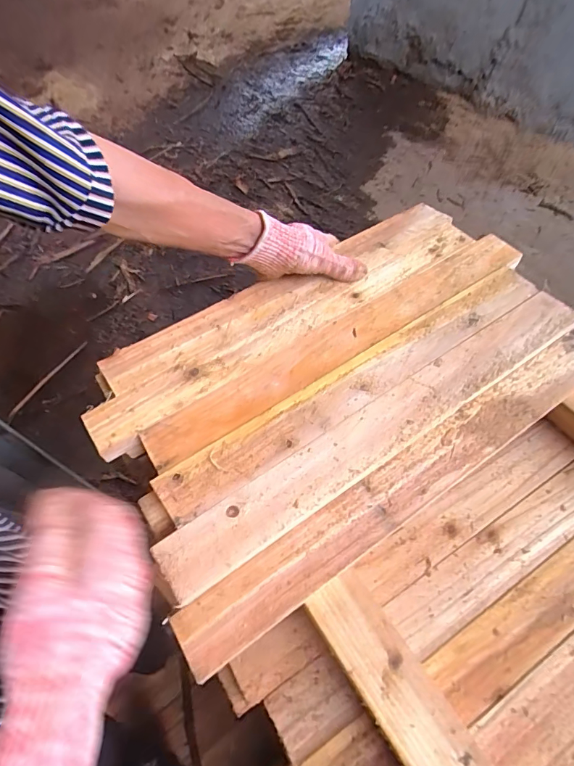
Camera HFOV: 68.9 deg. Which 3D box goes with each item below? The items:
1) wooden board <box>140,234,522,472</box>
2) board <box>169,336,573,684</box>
[{"bbox_3d":[0.074,-0.050,0.457,0.479,0.023,0.054,-32,62,-14],"label":"wooden board"},{"bbox_3d":[0.121,0.086,0.390,0.486,0.017,0.050,-32,62,-14],"label":"board"}]

